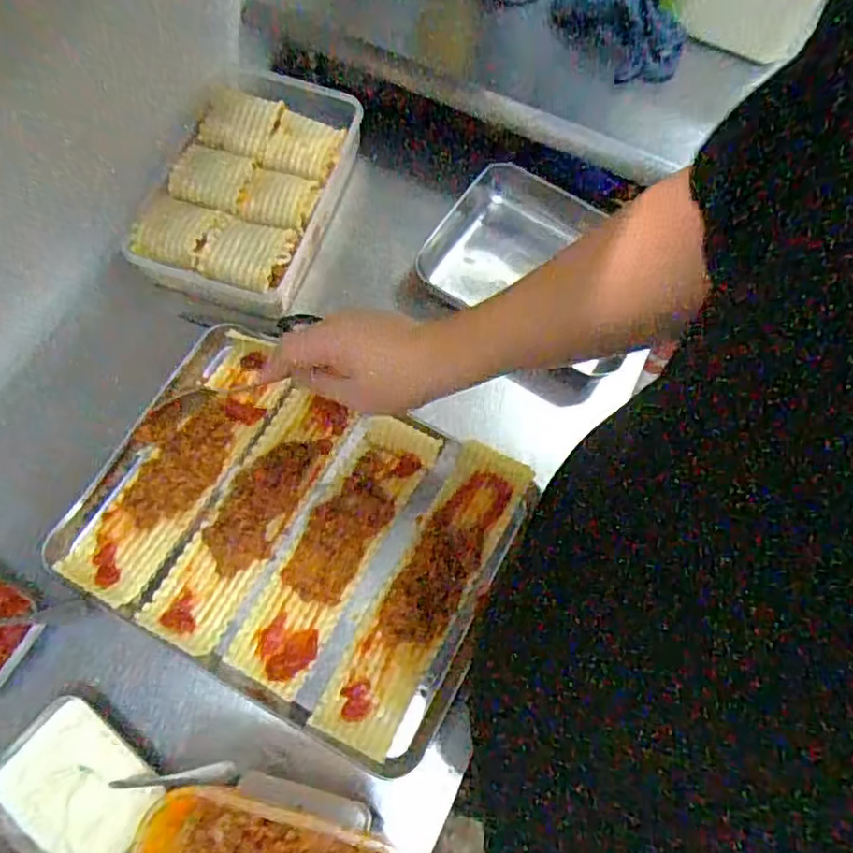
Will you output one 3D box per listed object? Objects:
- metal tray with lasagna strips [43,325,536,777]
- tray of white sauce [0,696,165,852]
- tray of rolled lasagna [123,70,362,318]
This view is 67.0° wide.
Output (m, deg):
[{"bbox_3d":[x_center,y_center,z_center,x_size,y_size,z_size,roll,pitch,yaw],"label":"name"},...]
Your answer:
[{"bbox_3d":[-0.125,0.096,0.640,0.407,0.029,0.305,26,70,9],"label":"metal tray with lasagna strips"},{"bbox_3d":[-0.293,0.310,0.548,0.129,0.036,0.106,36,72,12],"label":"tray of white sauce"},{"bbox_3d":[-0.193,-0.275,0.739,0.187,0.071,0.283,16,69,5],"label":"tray of rolled lasagna"}]

